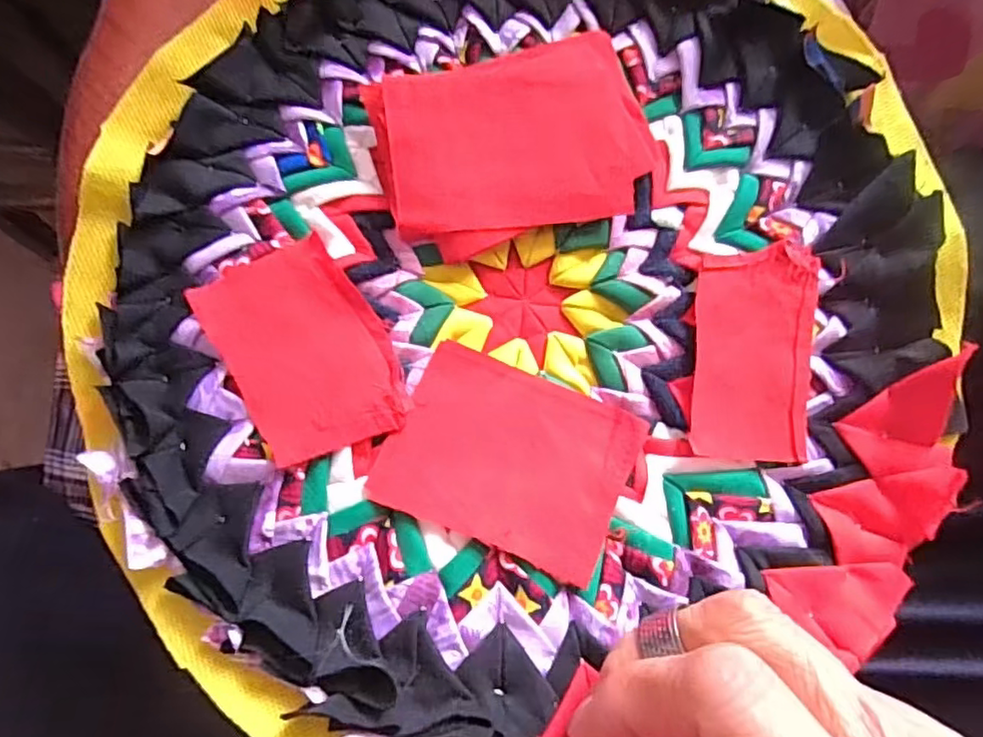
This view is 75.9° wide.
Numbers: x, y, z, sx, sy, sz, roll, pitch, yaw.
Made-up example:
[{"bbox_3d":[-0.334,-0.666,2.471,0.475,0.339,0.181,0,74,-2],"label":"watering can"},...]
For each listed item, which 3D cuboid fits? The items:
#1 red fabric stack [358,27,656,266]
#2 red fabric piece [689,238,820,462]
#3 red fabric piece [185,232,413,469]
[{"bbox_3d":[0.008,-0.075,0.210,0.088,0.008,0.063,-15,85,-3],"label":"red fabric stack"},{"bbox_3d":[0.086,-0.006,0.206,0.040,0.004,0.070,6,84,-1],"label":"red fabric piece"},{"bbox_3d":[-0.059,-0.006,0.200,0.047,0.004,0.068,-29,80,-8],"label":"red fabric piece"}]

